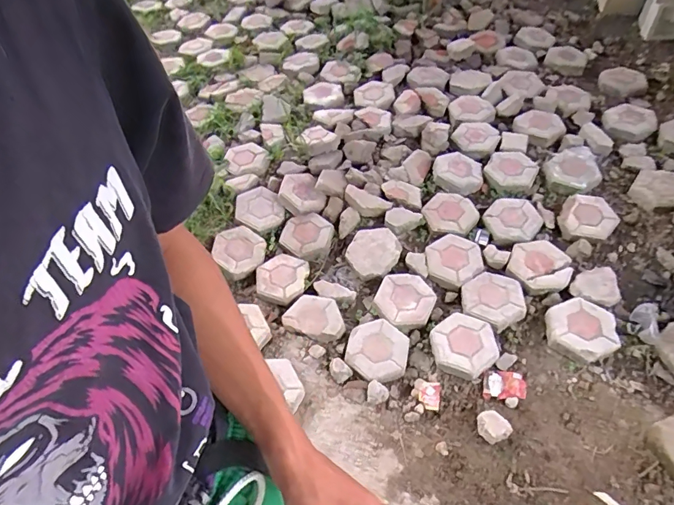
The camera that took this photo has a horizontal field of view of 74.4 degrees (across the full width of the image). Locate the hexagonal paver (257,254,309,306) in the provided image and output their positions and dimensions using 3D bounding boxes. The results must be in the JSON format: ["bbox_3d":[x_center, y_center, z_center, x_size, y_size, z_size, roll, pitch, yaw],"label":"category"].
[{"bbox_3d":[-0.199,0.098,1.615,0.197,0.036,0.193,17,57,18],"label":"hexagonal paver"}]

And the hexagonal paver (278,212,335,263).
[{"bbox_3d":[-0.117,-0.064,1.772,0.210,0.051,0.196,15,59,15],"label":"hexagonal paver"}]

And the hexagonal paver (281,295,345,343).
[{"bbox_3d":[-0.072,0.226,1.547,0.221,0.057,0.159,9,55,12],"label":"hexagonal paver"}]

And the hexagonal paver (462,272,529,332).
[{"bbox_3d":[0.547,0.165,1.558,0.219,0.048,0.201,23,59,21],"label":"hexagonal paver"}]

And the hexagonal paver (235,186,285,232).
[{"bbox_3d":[-0.319,-0.179,1.826,0.188,0.059,0.203,-21,57,-9],"label":"hexagonal paver"}]

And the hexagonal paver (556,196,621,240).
[{"bbox_3d":[0.959,-0.138,1.700,0.189,0.060,0.179,15,56,16],"label":"hexagonal paver"}]

